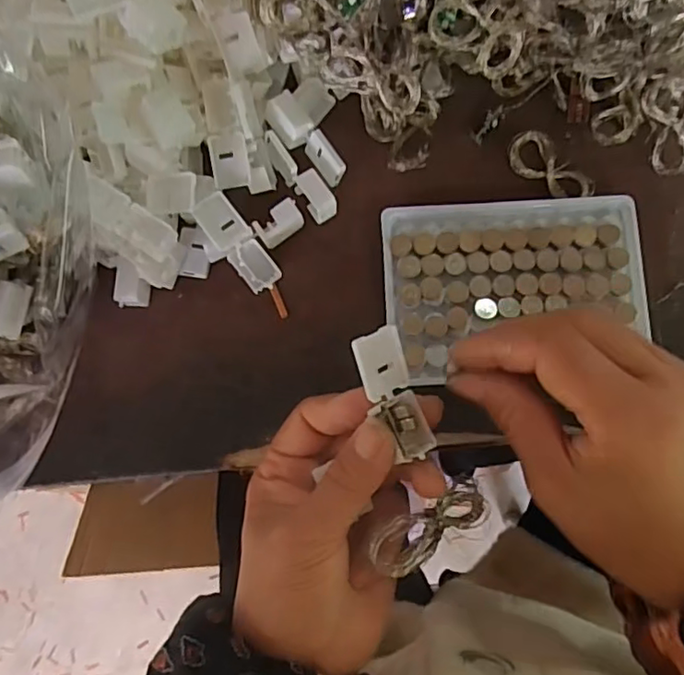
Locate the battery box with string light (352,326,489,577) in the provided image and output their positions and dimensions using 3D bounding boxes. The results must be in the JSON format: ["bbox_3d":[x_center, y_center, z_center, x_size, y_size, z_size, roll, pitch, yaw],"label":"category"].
[{"bbox_3d":[0.028,0.043,0.243,0.050,0.024,0.095,-13,97,0],"label":"battery box with string light"}]

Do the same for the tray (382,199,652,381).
[{"bbox_3d":[0.087,-0.028,0.305,0.127,0.015,0.091,-4,81,3],"label":"tray"}]

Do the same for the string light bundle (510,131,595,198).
[{"bbox_3d":[0.111,-0.089,0.317,0.024,0.007,0.048,-43,81,-3],"label":"string light bundle"}]

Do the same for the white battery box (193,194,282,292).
[{"bbox_3d":[-0.054,-0.049,0.313,0.020,0.007,0.055,-37,105,-4],"label":"white battery box"}]

